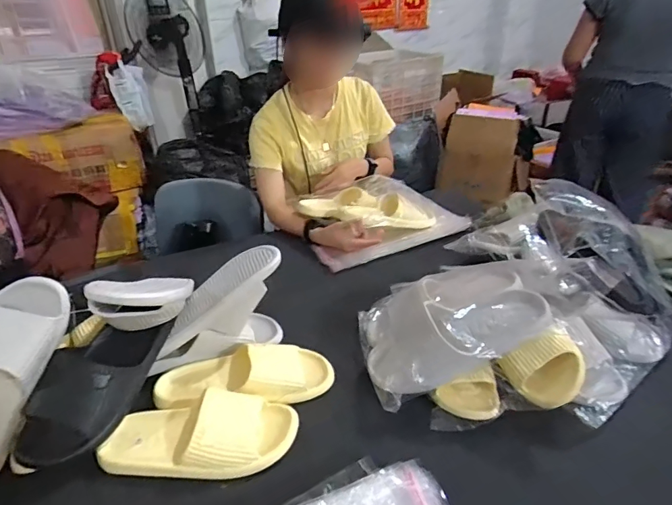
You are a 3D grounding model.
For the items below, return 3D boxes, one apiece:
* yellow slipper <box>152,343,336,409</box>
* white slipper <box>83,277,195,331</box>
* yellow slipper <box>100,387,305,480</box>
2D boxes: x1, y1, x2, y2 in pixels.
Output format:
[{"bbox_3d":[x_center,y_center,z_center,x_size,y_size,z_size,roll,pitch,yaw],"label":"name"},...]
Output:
[{"bbox_3d":[-0.141,0.181,0.657,0.267,0.056,0.100,-3,31,-3],"label":"yellow slipper"},{"bbox_3d":[-0.288,0.075,0.660,0.100,0.082,0.227,-4,-8,-4],"label":"white slipper"},{"bbox_3d":[-0.181,0.237,0.570,0.253,0.054,0.101,-2,31,-1],"label":"yellow slipper"}]

